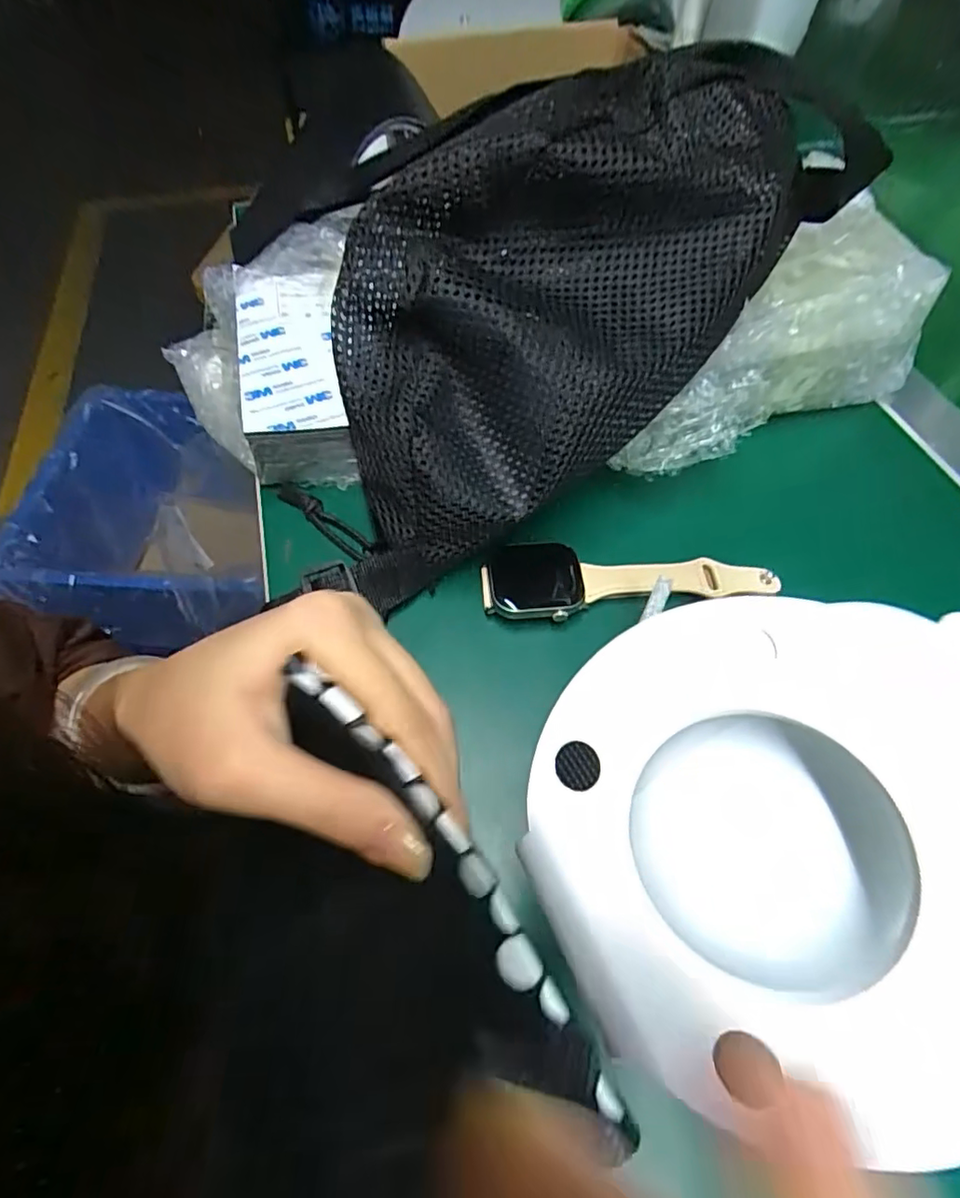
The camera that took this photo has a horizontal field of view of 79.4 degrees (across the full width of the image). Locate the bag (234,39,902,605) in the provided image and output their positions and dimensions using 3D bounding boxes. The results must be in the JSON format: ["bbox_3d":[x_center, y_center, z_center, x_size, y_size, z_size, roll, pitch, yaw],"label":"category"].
[{"bbox_3d":[0.050,-0.122,0.250,0.257,0.127,0.113,-23,59,-15],"label":"bag"}]

